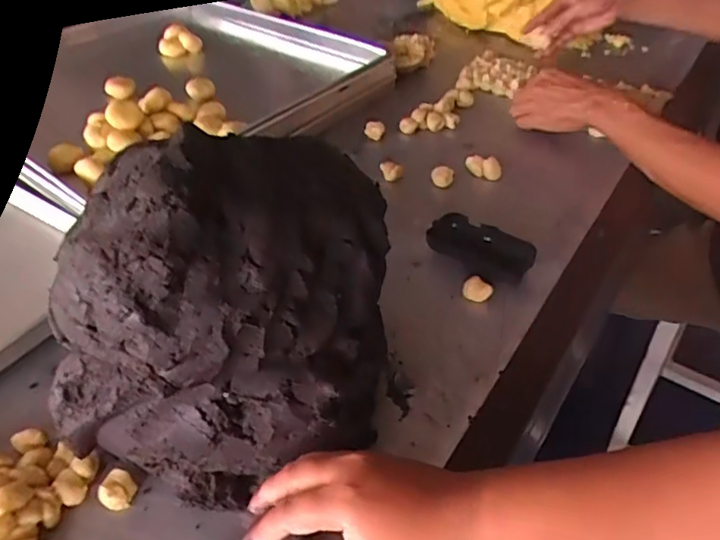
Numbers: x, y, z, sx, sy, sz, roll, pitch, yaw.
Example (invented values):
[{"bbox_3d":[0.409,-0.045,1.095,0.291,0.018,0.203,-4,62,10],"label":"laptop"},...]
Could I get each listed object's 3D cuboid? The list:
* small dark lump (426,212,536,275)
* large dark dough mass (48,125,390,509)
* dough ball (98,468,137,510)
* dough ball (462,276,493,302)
[{"bbox_3d":[0.127,-0.029,0.616,0.109,0.021,0.052,27,49,29],"label":"small dark lump"},{"bbox_3d":[-0.103,0.027,0.428,0.227,0.216,0.177,4,42,8],"label":"large dark dough mass"},{"bbox_3d":[-0.185,0.168,0.448,0.026,0.012,0.026,-2,42,1],"label":"dough ball"},{"bbox_3d":[0.116,0.019,0.584,0.027,0.016,0.018,24,48,26],"label":"dough ball"}]

